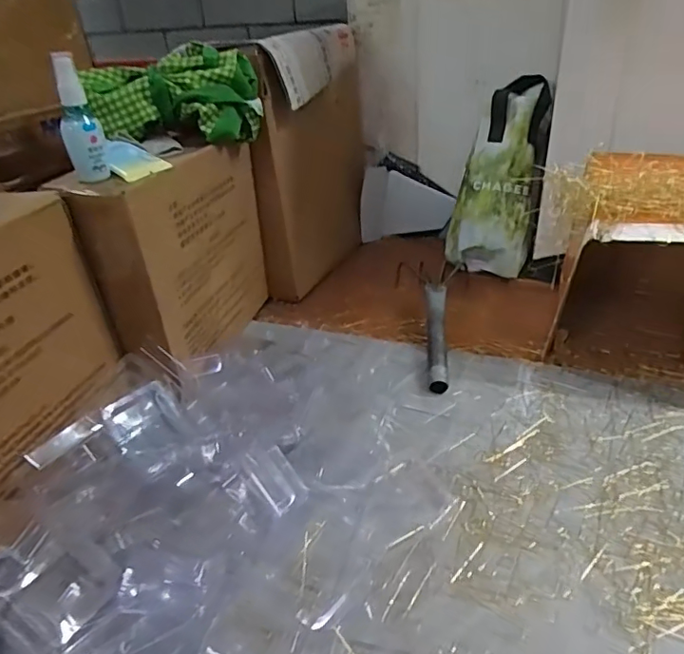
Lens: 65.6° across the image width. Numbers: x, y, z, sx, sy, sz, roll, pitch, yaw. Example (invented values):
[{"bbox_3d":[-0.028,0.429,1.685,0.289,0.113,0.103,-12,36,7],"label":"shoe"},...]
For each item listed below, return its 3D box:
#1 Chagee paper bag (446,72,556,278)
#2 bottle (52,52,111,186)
[{"bbox_3d":[0.262,-0.247,0.866,0.128,0.318,0.072,17,12,26],"label":"Chagee paper bag"},{"bbox_3d":[-0.257,-0.201,0.518,0.034,0.114,0.035,-13,34,-18],"label":"bottle"}]

